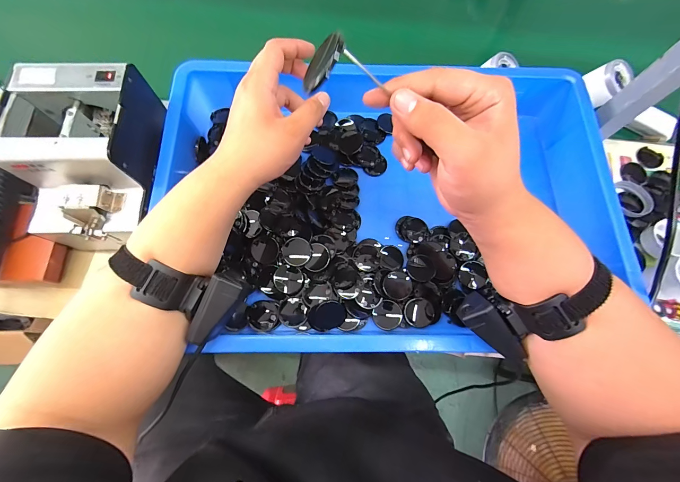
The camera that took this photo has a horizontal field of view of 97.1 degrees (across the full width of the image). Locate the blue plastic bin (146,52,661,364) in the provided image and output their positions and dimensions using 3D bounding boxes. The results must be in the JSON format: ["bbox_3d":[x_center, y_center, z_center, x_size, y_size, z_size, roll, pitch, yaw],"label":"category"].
[{"bbox_3d":[0.053,-0.071,0.417,0.586,0.092,0.428,2,71,-2],"label":"blue plastic bin"}]

